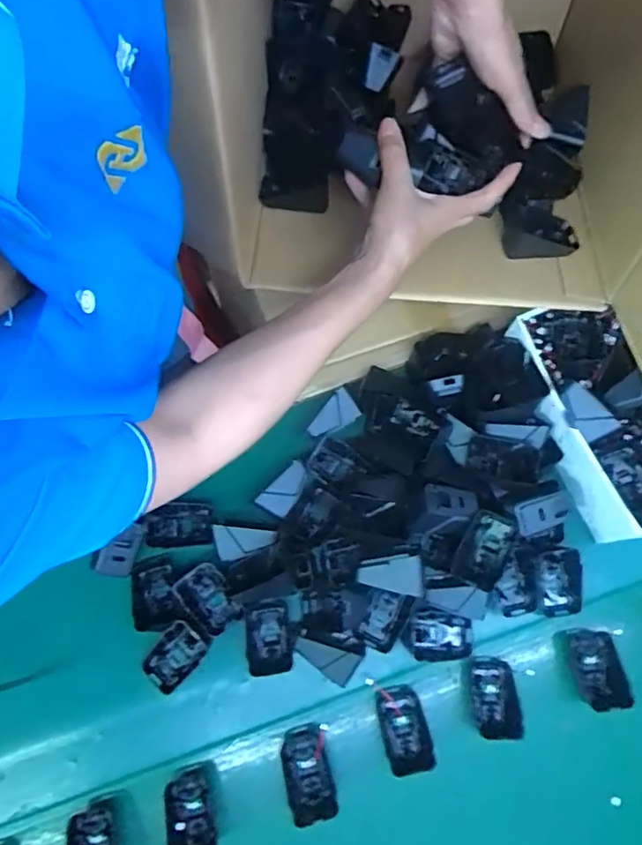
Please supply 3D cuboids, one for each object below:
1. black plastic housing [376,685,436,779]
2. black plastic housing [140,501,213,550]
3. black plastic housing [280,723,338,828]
[{"bbox_3d":[0.079,0.286,0.543,0.041,0.021,0.073,-13,76,-5],"label":"black plastic housing"},{"bbox_3d":[-0.146,0.105,0.591,0.065,0.016,0.045,-7,76,-3],"label":"black plastic housing"},{"bbox_3d":[-0.012,0.321,0.530,0.040,0.018,0.073,-12,76,-4],"label":"black plastic housing"}]

